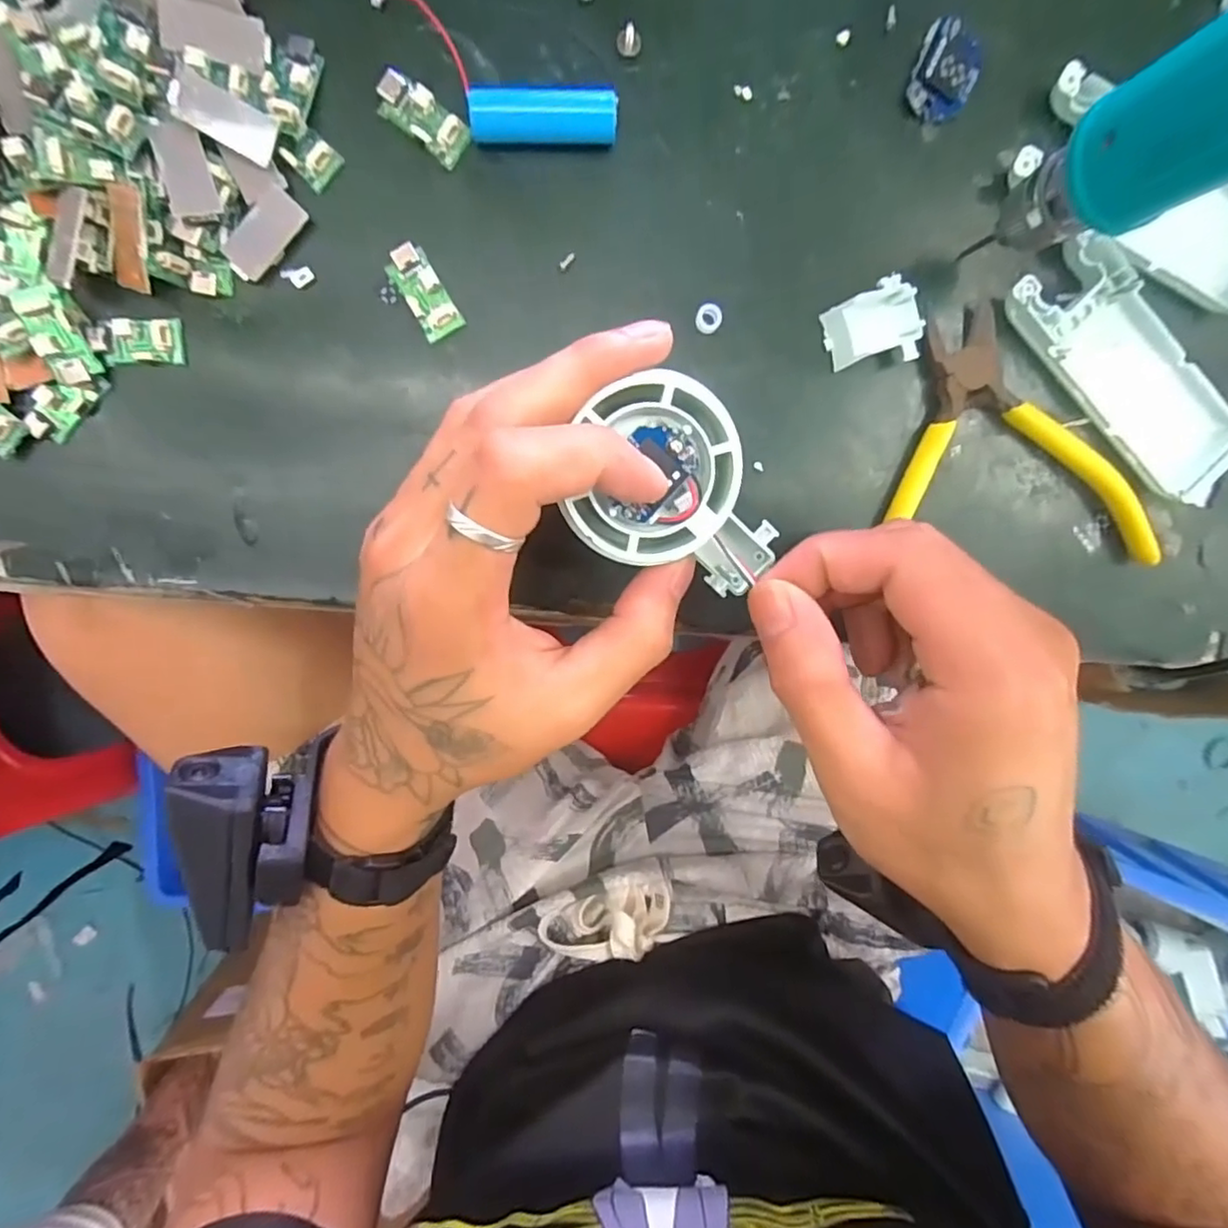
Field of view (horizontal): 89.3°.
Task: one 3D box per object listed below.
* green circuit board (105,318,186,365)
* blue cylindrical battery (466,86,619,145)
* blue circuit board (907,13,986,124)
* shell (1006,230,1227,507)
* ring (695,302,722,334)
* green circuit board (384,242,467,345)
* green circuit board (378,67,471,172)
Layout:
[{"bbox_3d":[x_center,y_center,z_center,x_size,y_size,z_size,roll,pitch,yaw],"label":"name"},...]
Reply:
[{"bbox_3d":[-0.166,-0.096,0.218,0.027,0.005,0.014,-1,99,-3],"label":"green circuit board"},{"bbox_3d":[-0.024,-0.167,0.211,0.048,0.014,0.015,-3,99,-2],"label":"blue cylindrical battery"},{"bbox_3d":[0.117,-0.190,0.217,0.023,0.005,0.029,17,98,-5],"label":"blue circuit board"},{"bbox_3d":[0.195,-0.088,0.231,0.041,0.012,0.111,-44,98,4],"label":"shell"},{"bbox_3d":[0.035,-0.108,0.228,0.010,0.004,0.010,0,99,-3],"label":"ring"},{"bbox_3d":[-0.068,-0.115,0.222,0.015,0.005,0.032,-30,99,2],"label":"green circuit board"},{"bbox_3d":[-0.065,-0.170,0.213,0.031,0.005,0.015,35,96,-7],"label":"green circuit board"}]

